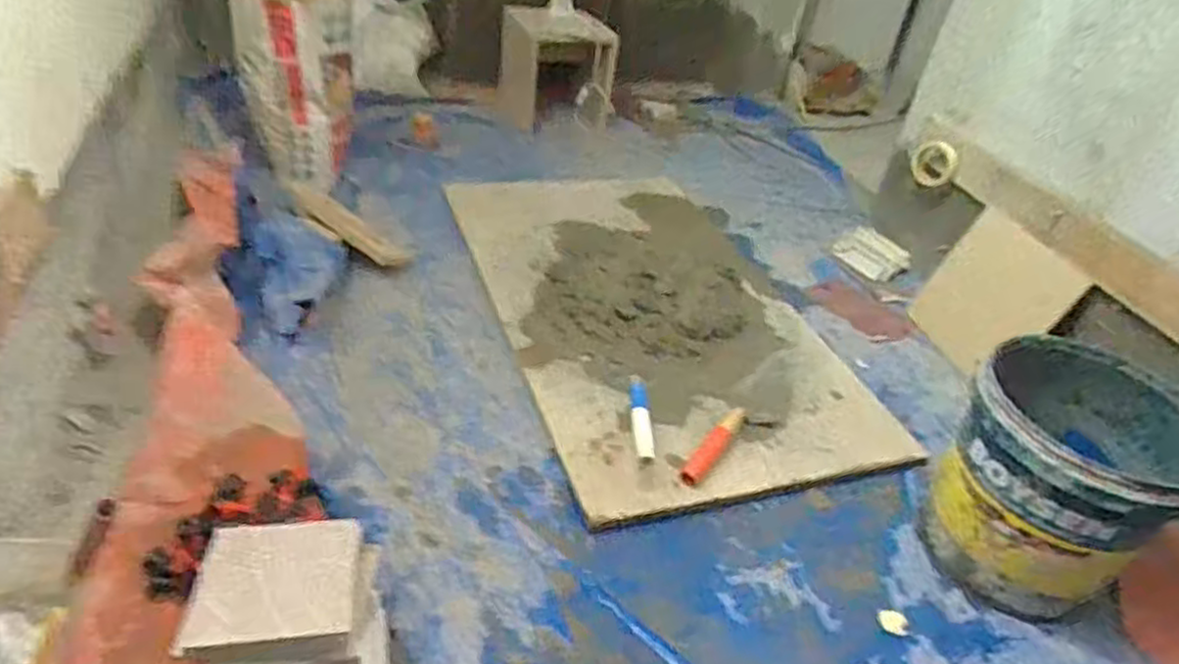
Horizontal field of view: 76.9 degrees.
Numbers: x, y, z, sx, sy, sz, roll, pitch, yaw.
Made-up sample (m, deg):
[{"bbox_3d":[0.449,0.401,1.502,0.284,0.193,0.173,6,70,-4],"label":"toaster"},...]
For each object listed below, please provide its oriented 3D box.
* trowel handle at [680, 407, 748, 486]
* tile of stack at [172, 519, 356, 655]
[{"bbox_3d":[0.211,0.189,1.244,0.034,0.036,0.192,30,46,24],"label":"trowel handle"},{"bbox_3d":[-0.330,0.259,0.780,0.160,0.015,0.141,1,37,-12],"label":"tile of stack"}]

